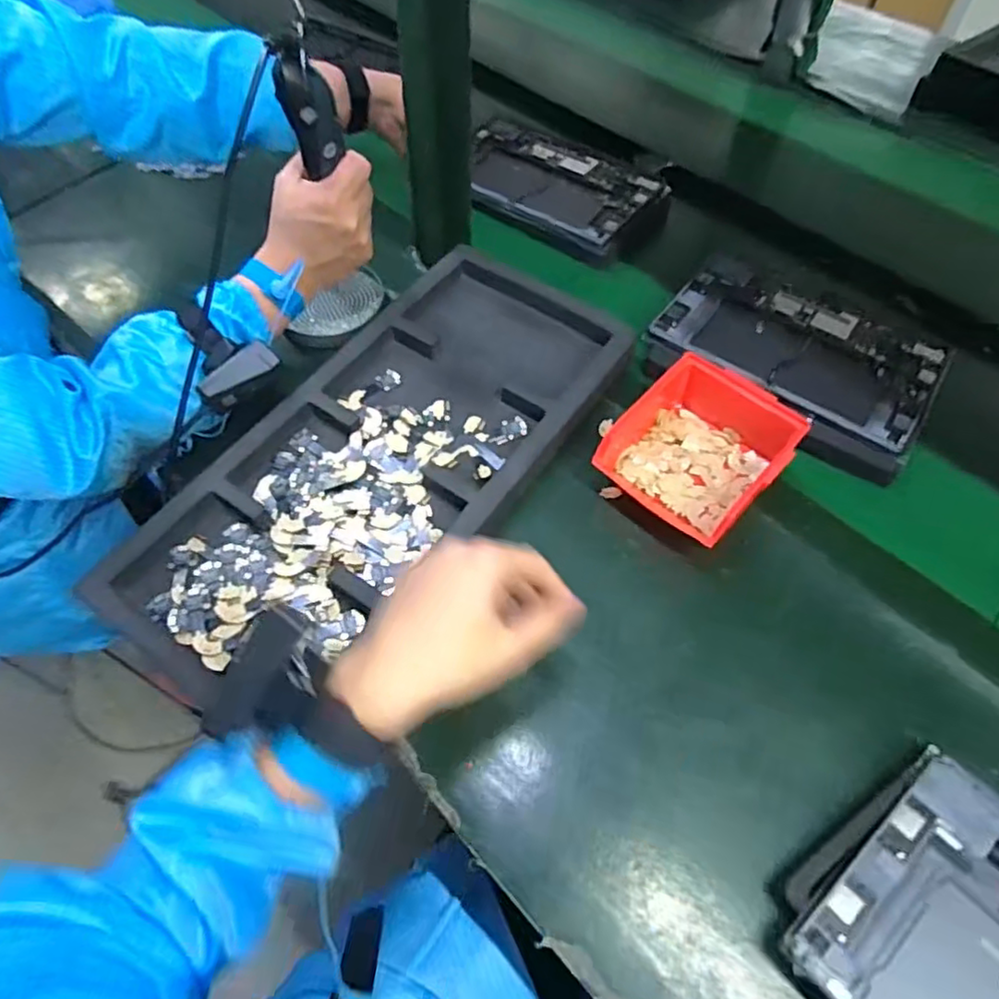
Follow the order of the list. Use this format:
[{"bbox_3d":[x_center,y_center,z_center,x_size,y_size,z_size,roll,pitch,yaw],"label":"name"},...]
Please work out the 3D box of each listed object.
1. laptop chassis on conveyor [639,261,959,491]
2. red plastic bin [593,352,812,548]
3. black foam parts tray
[{"bbox_3d":[0.291,-0.147,0.640,0.259,0.020,0.192,27,61,13],"label":"laptop chassis on conveyor"},{"bbox_3d":[0.169,-0.041,0.547,0.124,0.072,0.136,40,65,19],"label":"red plastic bin"},{"bbox_3d":[-0.092,-0.043,0.565,0.230,0.034,0.496,32,63,16],"label":"black foam parts tray"}]

